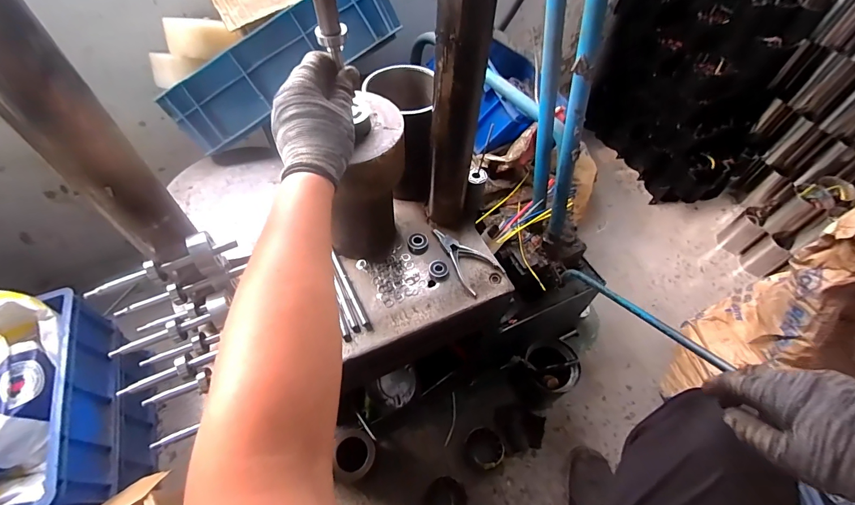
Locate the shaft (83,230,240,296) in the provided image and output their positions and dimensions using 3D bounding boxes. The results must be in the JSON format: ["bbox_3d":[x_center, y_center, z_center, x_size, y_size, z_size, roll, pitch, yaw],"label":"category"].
[{"bbox_3d":[-0.308,0.014,0.442,0.154,0.042,0.046,-18,57,-14],"label":"shaft"}]

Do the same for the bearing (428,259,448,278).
[{"bbox_3d":[0.017,0.027,0.607,0.031,0.012,0.033,1,55,-1],"label":"bearing"}]

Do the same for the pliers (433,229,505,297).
[{"bbox_3d":[0.053,0.007,0.620,0.067,0.013,0.128,-38,64,-25],"label":"pliers"}]

